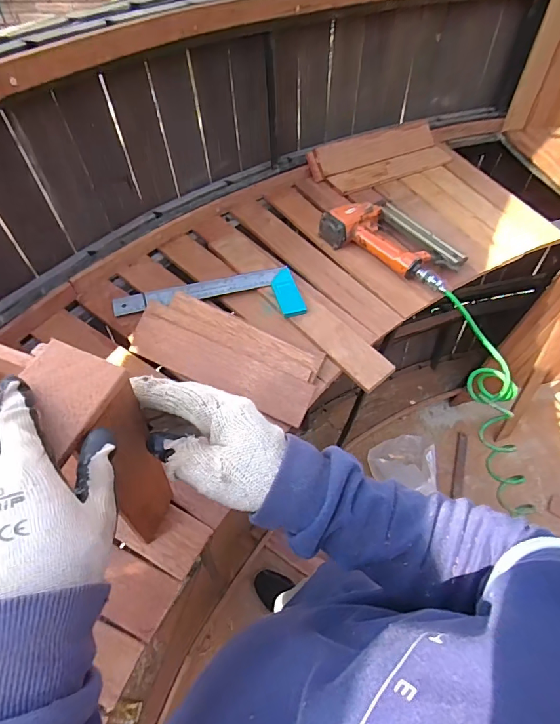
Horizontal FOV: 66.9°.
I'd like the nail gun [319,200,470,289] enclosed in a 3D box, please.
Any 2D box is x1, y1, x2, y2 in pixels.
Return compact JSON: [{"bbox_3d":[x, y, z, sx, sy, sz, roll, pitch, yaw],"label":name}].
[{"bbox_3d":[0.225,-0.238,0.818,0.259,0.054,0.172,37,61,18],"label":"nail gun"}]

